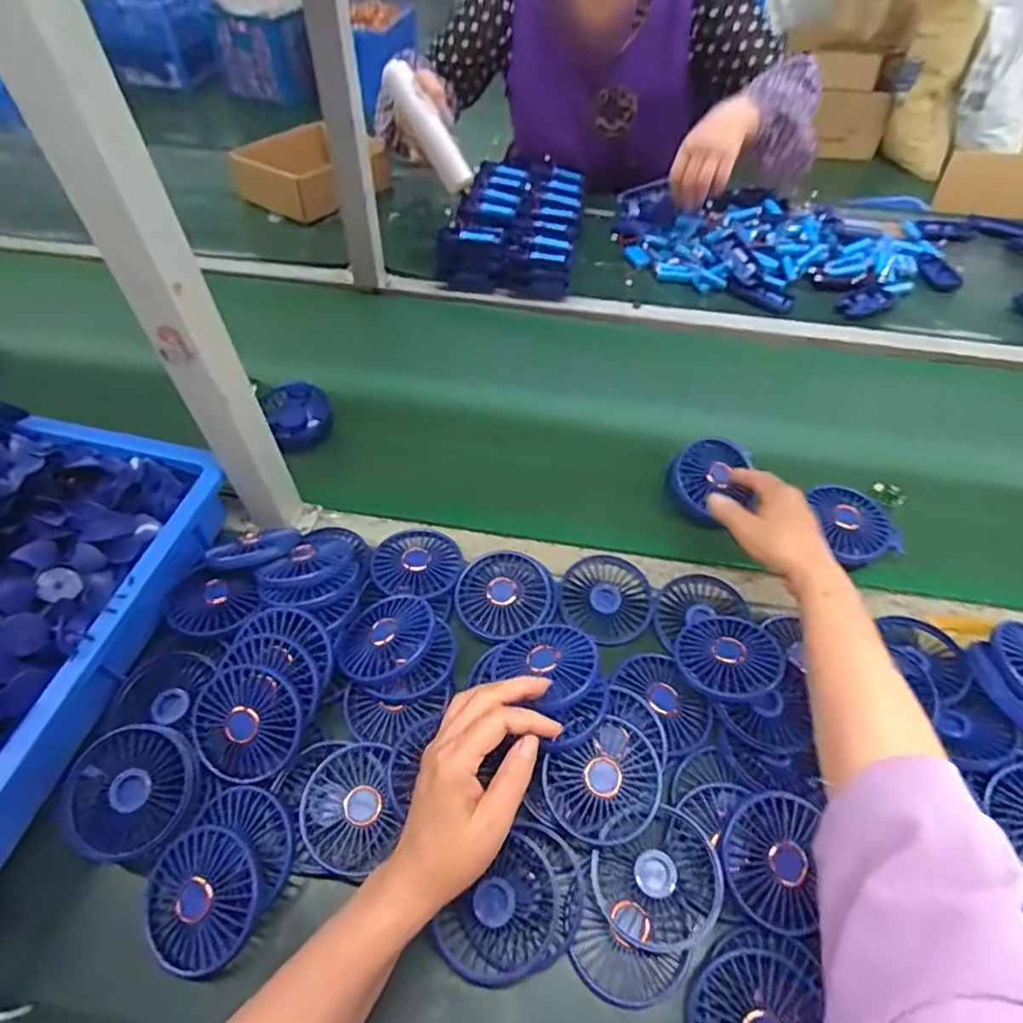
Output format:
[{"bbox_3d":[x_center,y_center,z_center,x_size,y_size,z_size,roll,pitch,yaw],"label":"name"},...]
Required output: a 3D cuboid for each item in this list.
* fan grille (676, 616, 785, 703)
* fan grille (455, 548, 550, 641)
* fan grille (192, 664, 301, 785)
[{"bbox_3d":[0.188,0.127,0.526,0.085,0.022,0.085,-7,38,5],"label":"fan grille"},{"bbox_3d":[-0.010,0.074,0.568,0.085,0.014,0.085,1,52,-1],"label":"fan grille"},{"bbox_3d":[-0.208,0.167,0.474,0.084,0.019,0.082,31,86,6],"label":"fan grille"}]

